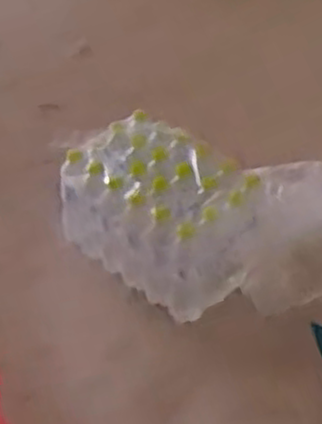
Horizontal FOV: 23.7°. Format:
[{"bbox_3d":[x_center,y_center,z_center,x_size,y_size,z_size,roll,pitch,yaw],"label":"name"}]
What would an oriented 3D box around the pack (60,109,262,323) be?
[{"bbox_3d":[0.001,0.009,1.592,0.375,0.255,0.240,31,49,31],"label":"pack"}]

